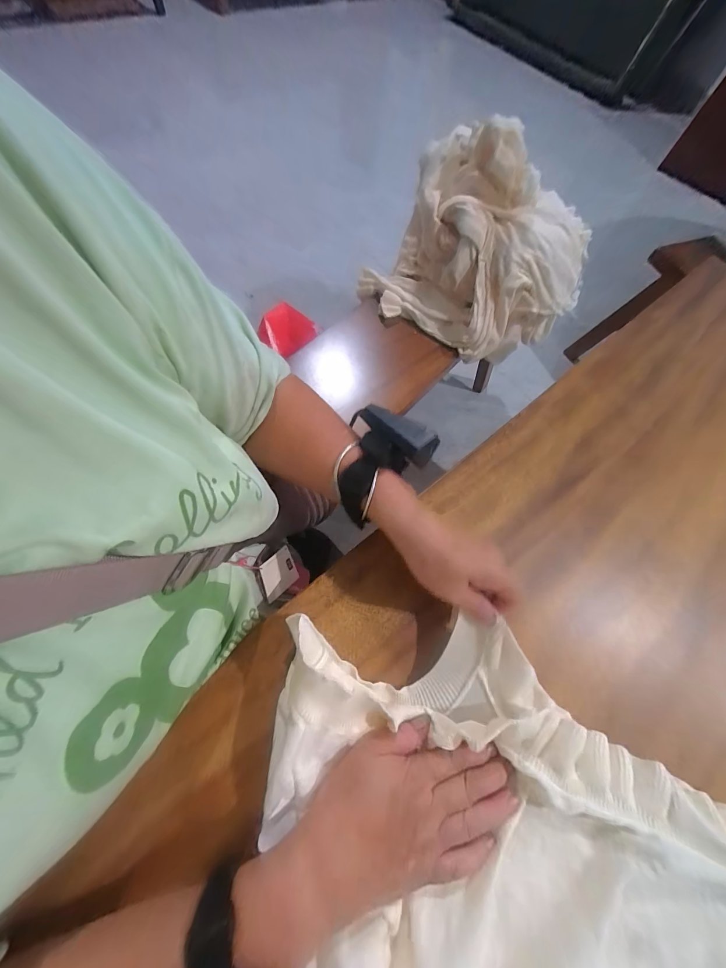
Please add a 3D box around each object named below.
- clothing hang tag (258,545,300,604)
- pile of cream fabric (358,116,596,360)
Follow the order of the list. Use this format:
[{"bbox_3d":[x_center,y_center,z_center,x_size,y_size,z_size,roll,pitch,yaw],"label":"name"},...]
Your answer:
[{"bbox_3d":[-0.087,0.093,0.353,0.005,0.053,0.043,-8,108,24],"label":"clothing hang tag"},{"bbox_3d":[0.265,-0.532,0.773,0.448,0.307,0.327,33,68,7],"label":"pile of cream fabric"}]

